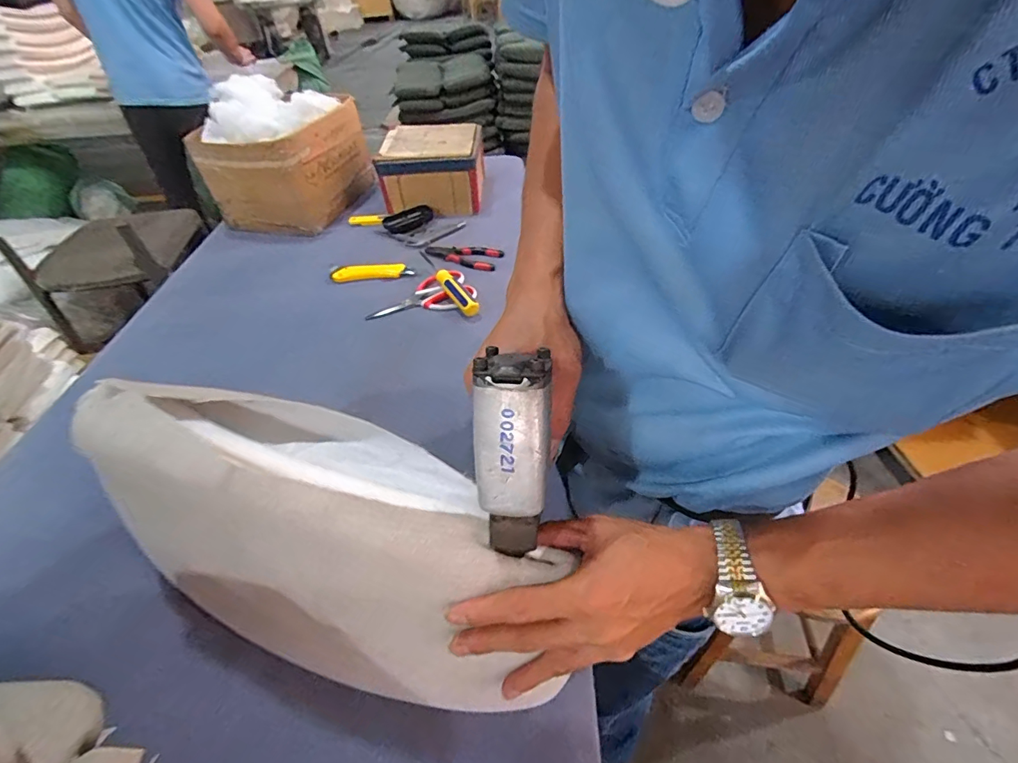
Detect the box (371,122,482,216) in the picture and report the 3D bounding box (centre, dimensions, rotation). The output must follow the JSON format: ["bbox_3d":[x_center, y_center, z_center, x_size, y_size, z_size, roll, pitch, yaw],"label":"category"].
[{"bbox_3d":[-0.167,-0.486,1.058,0.209,0.130,0.225,0,45,5],"label":"box"}]

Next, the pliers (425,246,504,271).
[{"bbox_3d":[-0.091,-0.242,0.901,0.152,0.022,0.055,6,46,11],"label":"pliers"}]

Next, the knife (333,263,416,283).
[{"bbox_3d":[-0.260,-0.210,0.873,0.150,0.016,0.029,-5,44,0],"label":"knife"}]

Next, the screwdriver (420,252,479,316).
[{"bbox_3d":[-0.109,-0.175,0.808,0.026,0.023,0.204,-24,47,-18],"label":"screwdriver"}]

